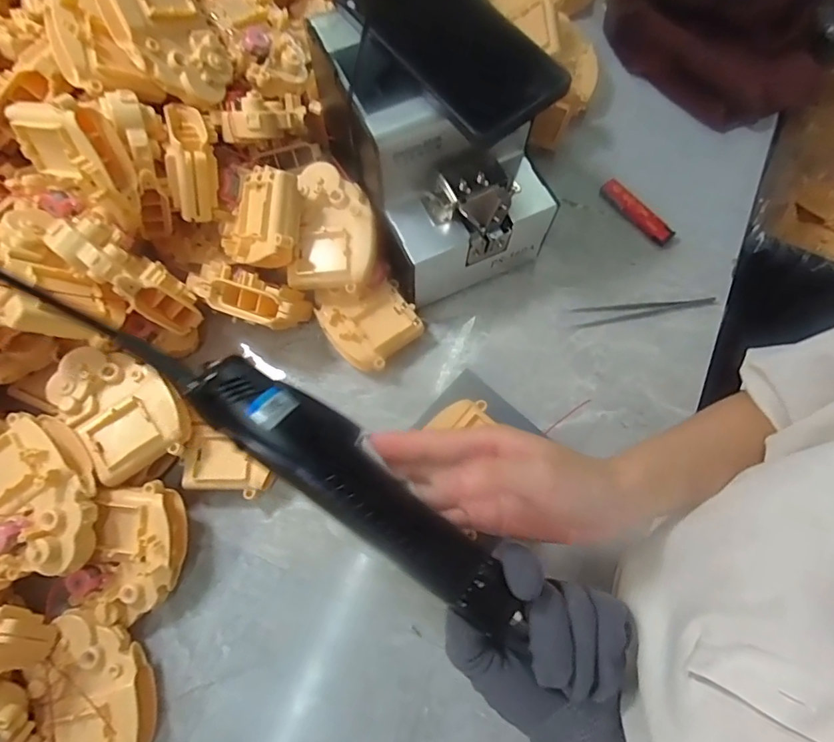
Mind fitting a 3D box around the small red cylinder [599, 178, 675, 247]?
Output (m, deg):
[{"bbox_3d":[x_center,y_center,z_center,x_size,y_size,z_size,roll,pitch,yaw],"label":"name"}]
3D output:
[{"bbox_3d":[0.205,-0.148,0.466,0.018,0.015,0.079,-38,76,-11],"label":"small red cylinder"}]

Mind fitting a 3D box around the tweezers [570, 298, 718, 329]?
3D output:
[{"bbox_3d":[0.199,-0.051,0.437,0.126,0.005,0.018,-4,73,-1],"label":"tweezers"}]

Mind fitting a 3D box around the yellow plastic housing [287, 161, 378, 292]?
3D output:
[{"bbox_3d":[-0.064,-0.110,0.402,0.063,0.041,0.094,6,74,2],"label":"yellow plastic housing"}]

